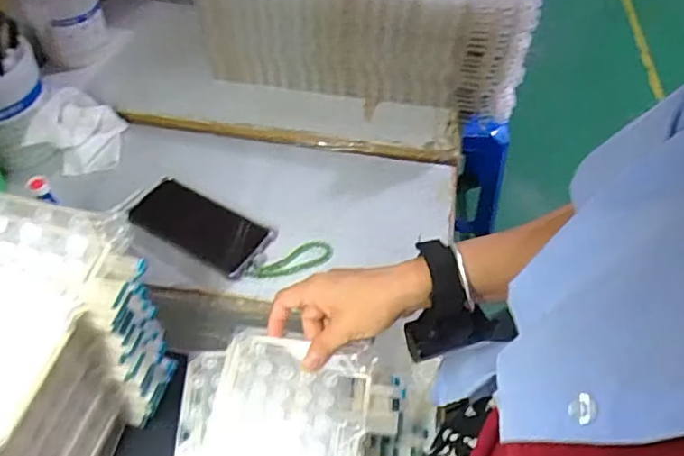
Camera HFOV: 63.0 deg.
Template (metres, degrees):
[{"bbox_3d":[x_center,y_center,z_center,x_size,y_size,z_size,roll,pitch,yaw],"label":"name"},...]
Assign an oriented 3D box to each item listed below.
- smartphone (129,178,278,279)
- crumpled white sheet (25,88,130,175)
[{"bbox_3d":[-0.168,-0.005,0.664,0.173,0.016,0.082,26,59,18],"label":"smartphone"},{"bbox_3d":[-0.337,-0.129,0.733,0.088,0.077,0.109,8,51,3],"label":"crumpled white sheet"}]

